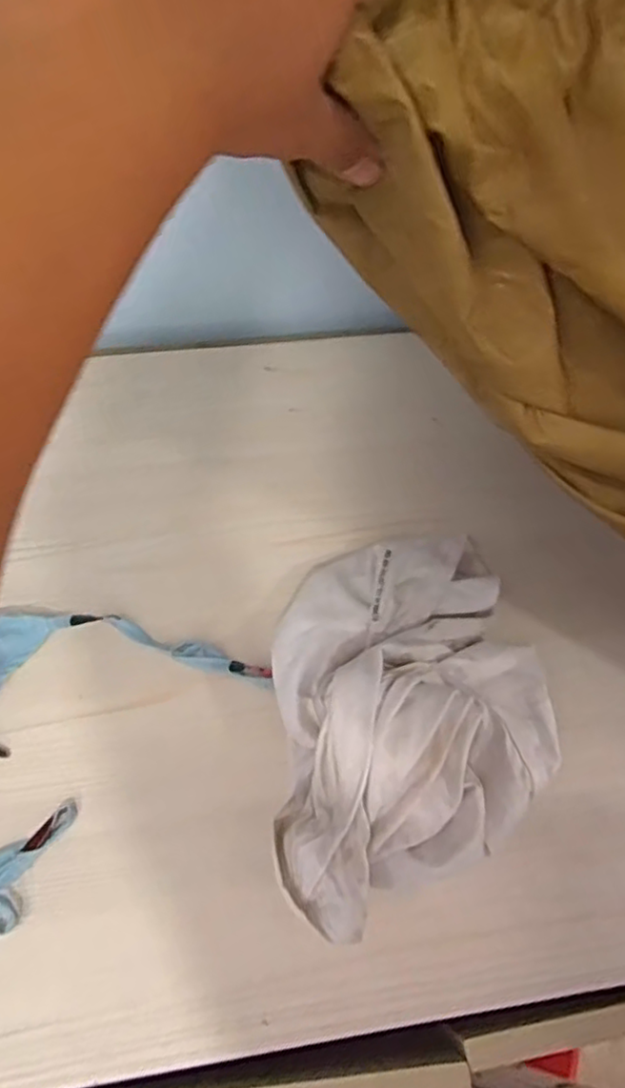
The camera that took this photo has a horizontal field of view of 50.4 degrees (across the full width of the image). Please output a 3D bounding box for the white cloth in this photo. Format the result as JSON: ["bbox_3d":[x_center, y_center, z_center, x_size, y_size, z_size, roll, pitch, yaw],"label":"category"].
[{"bbox_3d":[0.075,0.109,0.458,0.199,0.090,0.265,-2,64,-2],"label":"white cloth"}]

